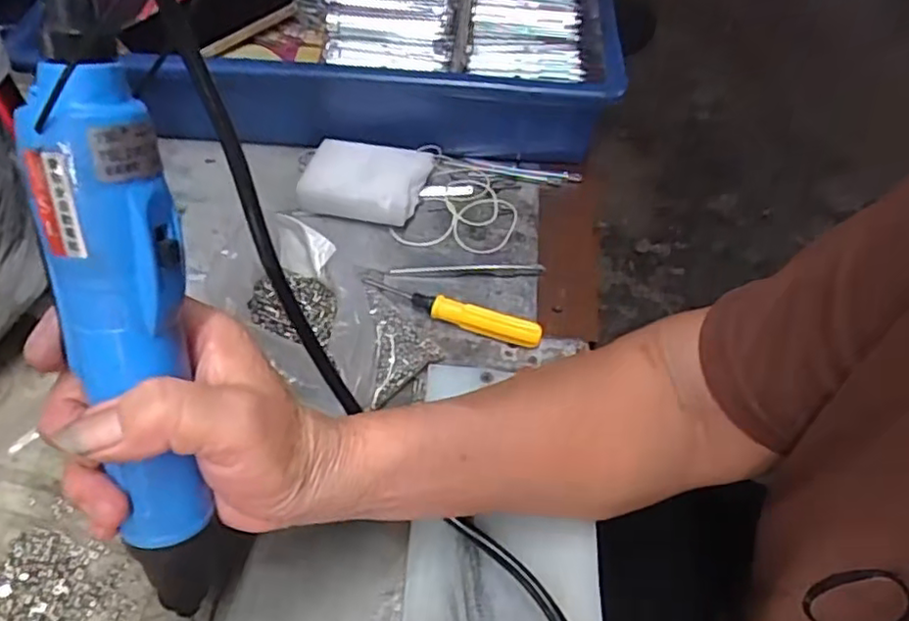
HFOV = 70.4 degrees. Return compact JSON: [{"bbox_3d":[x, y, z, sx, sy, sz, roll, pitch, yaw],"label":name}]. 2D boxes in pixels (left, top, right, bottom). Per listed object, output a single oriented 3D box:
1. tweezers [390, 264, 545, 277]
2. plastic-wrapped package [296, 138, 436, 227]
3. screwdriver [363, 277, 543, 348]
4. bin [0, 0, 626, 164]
[{"bbox_3d":[0.009,-0.028,0.437,0.101,0.009,0.010,2,53,-3],"label":"tweezers"},{"bbox_3d":[-0.064,-0.093,0.464,0.082,0.032,0.057,13,53,5],"label":"plastic-wrapped package"},{"bbox_3d":[-0.001,0.000,0.408,0.114,0.016,0.013,19,54,10],"label":"screwdriver"},{"bbox_3d":[-0.092,-0.255,0.557,0.428,0.094,0.284,6,52,0],"label":"bin"}]

